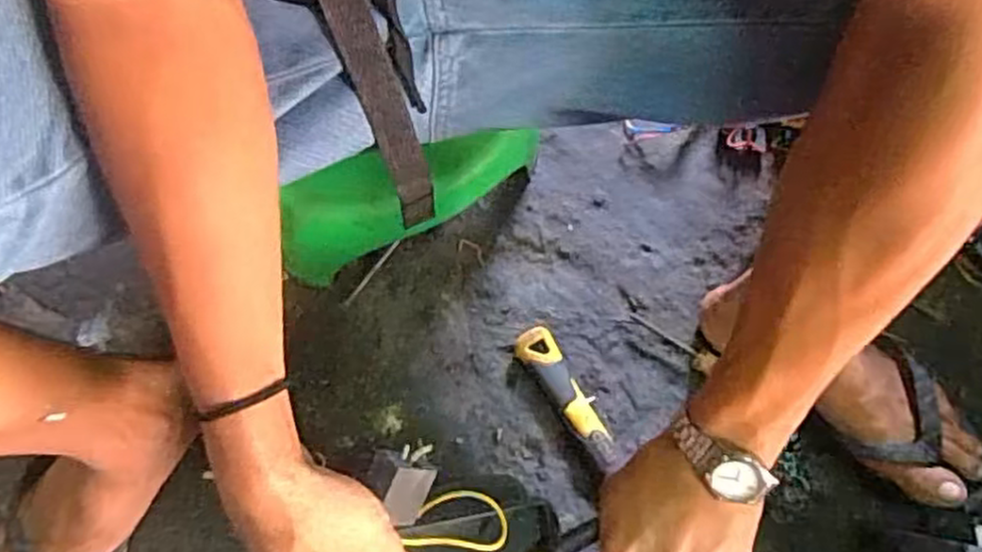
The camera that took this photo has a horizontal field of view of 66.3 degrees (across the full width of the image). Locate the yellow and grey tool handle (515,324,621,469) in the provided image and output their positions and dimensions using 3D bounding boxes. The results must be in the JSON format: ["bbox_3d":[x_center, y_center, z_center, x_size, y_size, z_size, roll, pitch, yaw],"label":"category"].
[{"bbox_3d":[0.069,0.105,0.660,0.033,0.019,0.133,-34,78,-11],"label":"yellow and grey tool handle"}]

